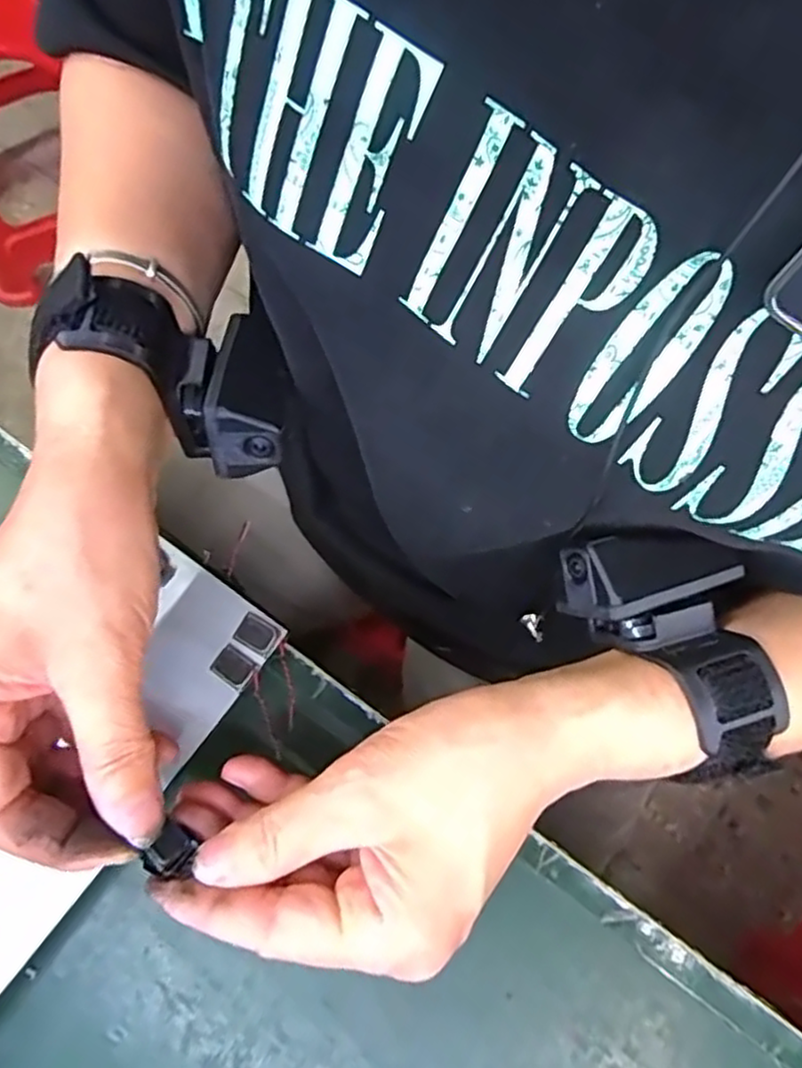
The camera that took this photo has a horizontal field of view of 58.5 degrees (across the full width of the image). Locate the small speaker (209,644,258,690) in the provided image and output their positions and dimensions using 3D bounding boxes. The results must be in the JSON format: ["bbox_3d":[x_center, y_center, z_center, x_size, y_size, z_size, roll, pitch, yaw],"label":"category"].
[{"bbox_3d":[-0.069,0.055,0.293,0.016,0.004,0.013,34,73,12],"label":"small speaker"}]

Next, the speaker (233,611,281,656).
[{"bbox_3d":[-0.059,0.041,0.297,0.017,0.004,0.014,28,72,10],"label":"speaker"}]

